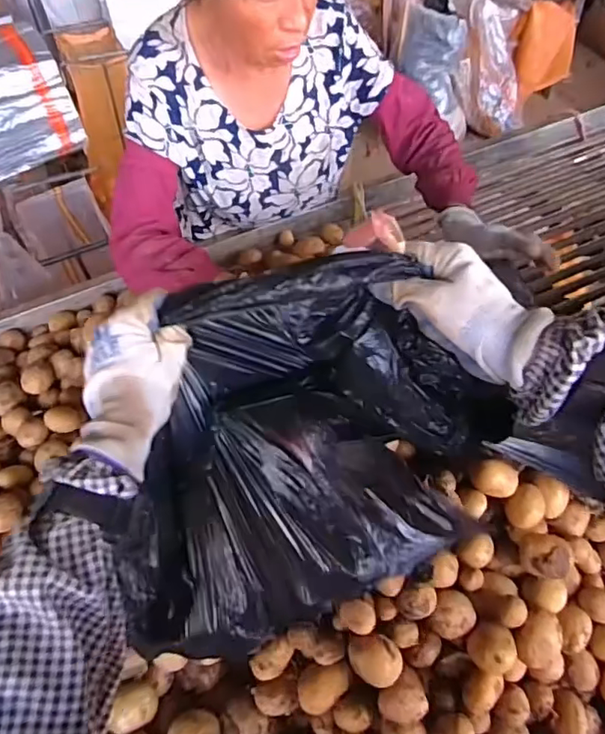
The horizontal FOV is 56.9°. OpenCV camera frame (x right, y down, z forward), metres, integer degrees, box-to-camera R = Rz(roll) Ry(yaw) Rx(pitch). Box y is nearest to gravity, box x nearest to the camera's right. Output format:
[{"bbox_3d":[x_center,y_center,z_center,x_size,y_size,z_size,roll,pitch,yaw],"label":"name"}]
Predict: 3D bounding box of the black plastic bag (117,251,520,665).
[{"bbox_3d":[-0.004,0.082,0.441,0.258,0.278,0.183,2,52,3],"label":"black plastic bag"}]

